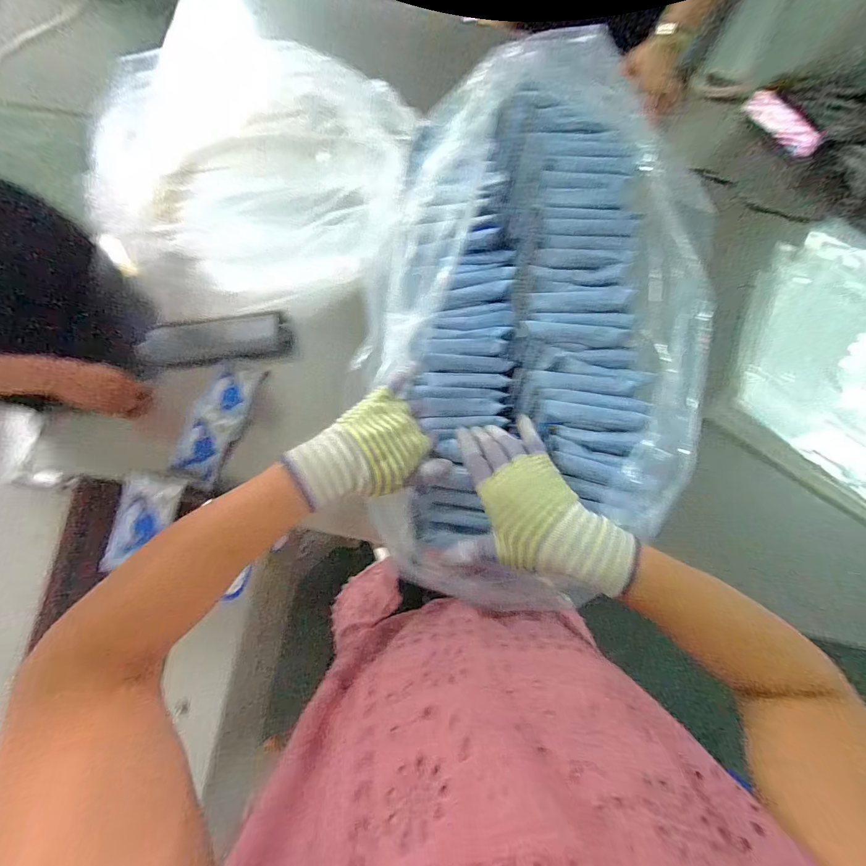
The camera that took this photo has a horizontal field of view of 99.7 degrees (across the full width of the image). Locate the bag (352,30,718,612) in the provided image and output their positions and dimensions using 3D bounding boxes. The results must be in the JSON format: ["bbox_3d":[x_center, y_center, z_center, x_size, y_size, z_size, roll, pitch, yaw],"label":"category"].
[{"bbox_3d":[0.122,-0.169,0.494,0.360,0.190,0.587,-7,78,21],"label":"bag"}]

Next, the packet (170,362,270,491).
[{"bbox_3d":[-0.382,-0.015,0.648,0.089,0.034,0.215,19,82,0],"label":"packet"}]

